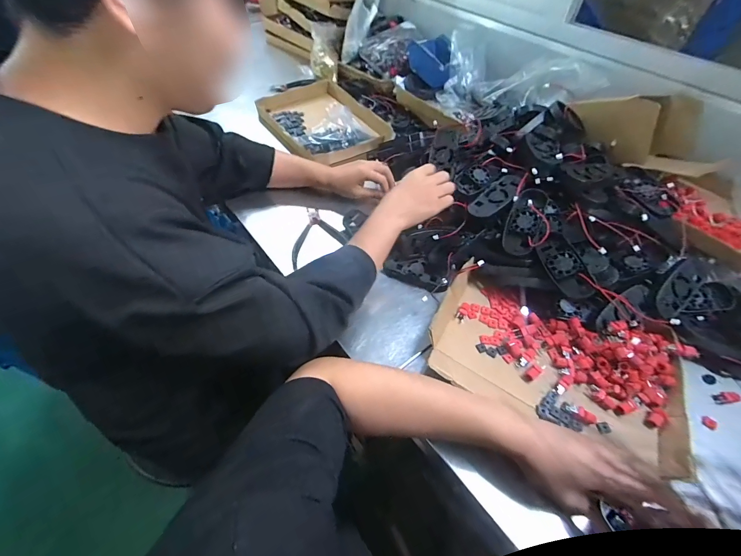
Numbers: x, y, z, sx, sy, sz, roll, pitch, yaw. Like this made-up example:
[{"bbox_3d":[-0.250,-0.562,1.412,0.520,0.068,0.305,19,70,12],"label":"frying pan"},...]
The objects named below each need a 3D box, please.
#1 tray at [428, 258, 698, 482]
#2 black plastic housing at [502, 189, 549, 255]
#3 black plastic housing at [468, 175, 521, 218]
[{"bbox_3d":[0.260,0.108,0.474,0.335,0.041,0.217,22,53,13],"label":"tray"},{"bbox_3d":[0.248,-0.092,0.530,0.051,0.020,0.112,21,78,12],"label":"black plastic housing"},{"bbox_3d":[0.215,-0.140,0.567,0.108,0.010,0.047,-42,63,-11],"label":"black plastic housing"}]

